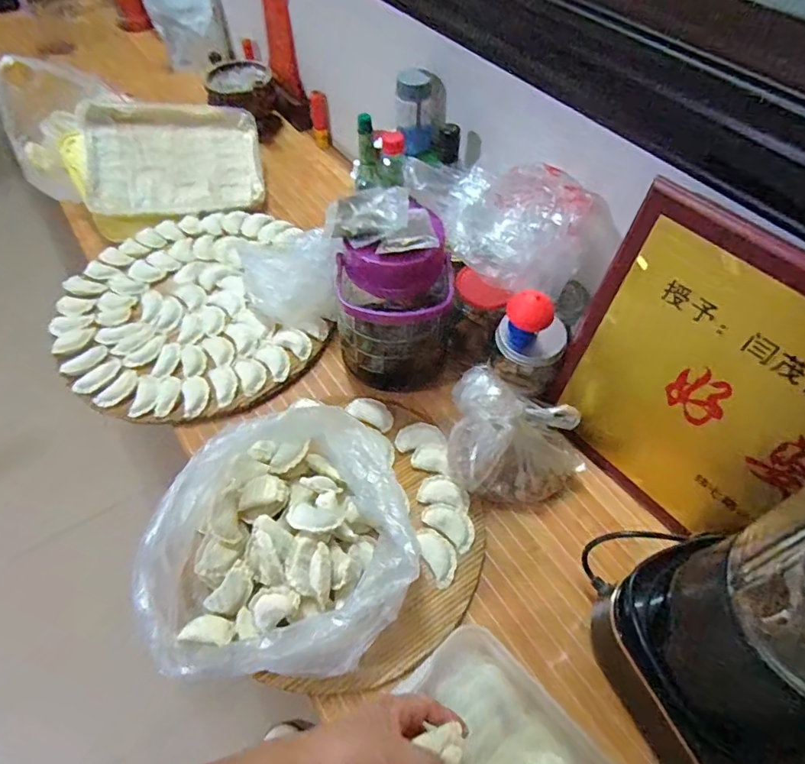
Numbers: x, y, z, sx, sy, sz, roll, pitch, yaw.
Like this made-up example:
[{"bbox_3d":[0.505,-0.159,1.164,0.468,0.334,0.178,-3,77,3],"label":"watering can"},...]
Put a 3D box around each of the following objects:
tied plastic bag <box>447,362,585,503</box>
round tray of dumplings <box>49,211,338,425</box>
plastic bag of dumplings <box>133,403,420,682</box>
[{"bbox_3d":[0.140,0.069,0.631,0.168,0.125,0.127,7,55,5],"label":"tied plastic bag"},{"bbox_3d":[-0.344,-0.124,0.824,0.386,0.033,0.429,-17,56,-11],"label":"round tray of dumplings"},{"bbox_3d":[-0.124,0.166,0.561,0.257,0.115,0.259,-3,55,-2],"label":"plastic bag of dumplings"}]

